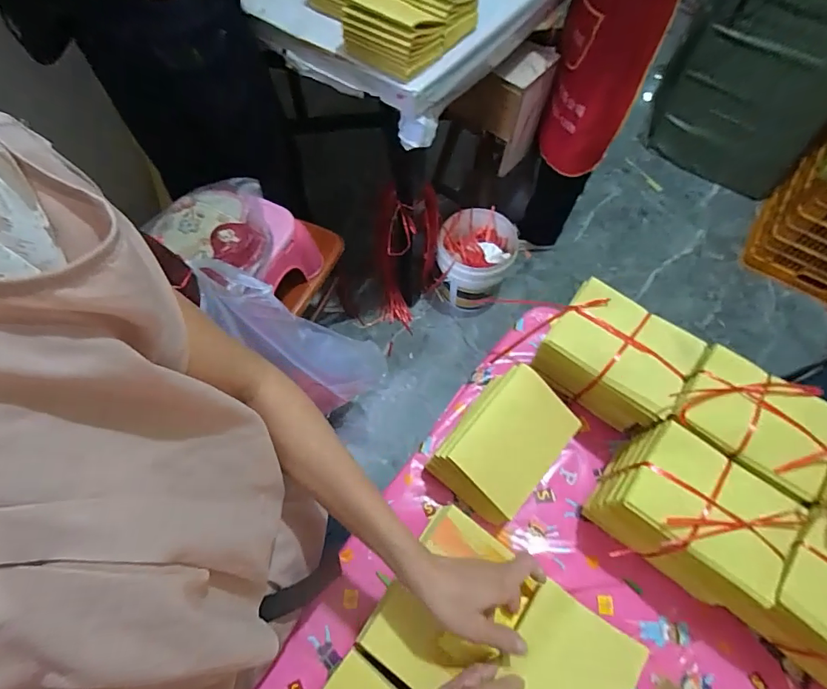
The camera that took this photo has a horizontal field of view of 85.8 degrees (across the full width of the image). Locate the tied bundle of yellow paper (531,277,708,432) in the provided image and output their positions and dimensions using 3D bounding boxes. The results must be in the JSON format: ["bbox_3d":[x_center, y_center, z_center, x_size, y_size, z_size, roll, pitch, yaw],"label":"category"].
[{"bbox_3d":[0.266,0.022,0.608,0.165,0.122,0.117,33,68,15],"label":"tied bundle of yellow paper"}]

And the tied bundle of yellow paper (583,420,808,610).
[{"bbox_3d":[0.325,0.204,0.538,0.172,0.133,0.121,38,70,17],"label":"tied bundle of yellow paper"}]

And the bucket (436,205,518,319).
[{"bbox_3d":[0.207,-0.275,1.537,0.242,0.276,0.249,0,64,0],"label":"bucket"}]

